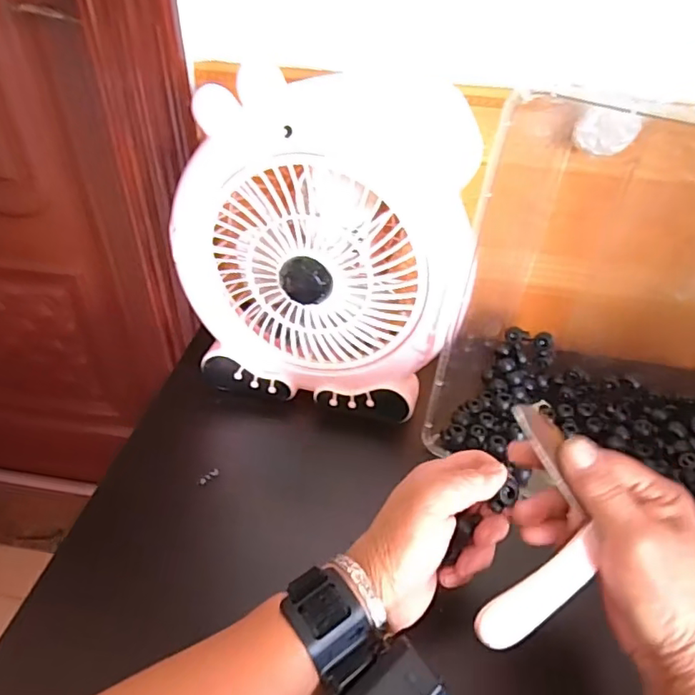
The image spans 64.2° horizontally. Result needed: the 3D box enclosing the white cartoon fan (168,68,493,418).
[{"bbox_3d":[-0.021,-0.076,0.448,0.229,0.246,0.090,10,42,8],"label":"white cartoon fan"}]

